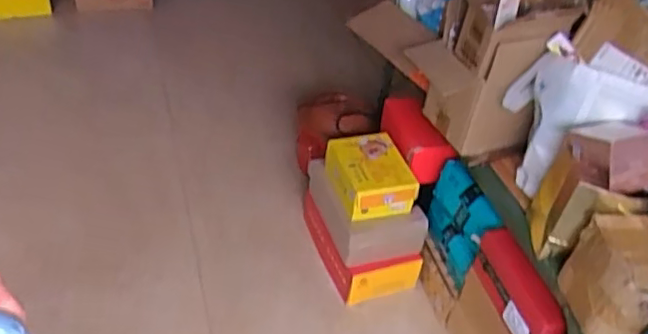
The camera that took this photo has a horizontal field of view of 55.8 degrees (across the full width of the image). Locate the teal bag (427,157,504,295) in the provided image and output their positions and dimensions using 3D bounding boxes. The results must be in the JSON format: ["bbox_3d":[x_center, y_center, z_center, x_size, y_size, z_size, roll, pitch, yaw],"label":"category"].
[{"bbox_3d":[0.304,0.135,1.404,0.061,0.242,0.213,-4,41,-13],"label":"teal bag"}]

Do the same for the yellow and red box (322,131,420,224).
[{"bbox_3d":[0.106,0.021,1.464,0.169,0.101,0.205,-8,42,-17],"label":"yellow and red box"}]

